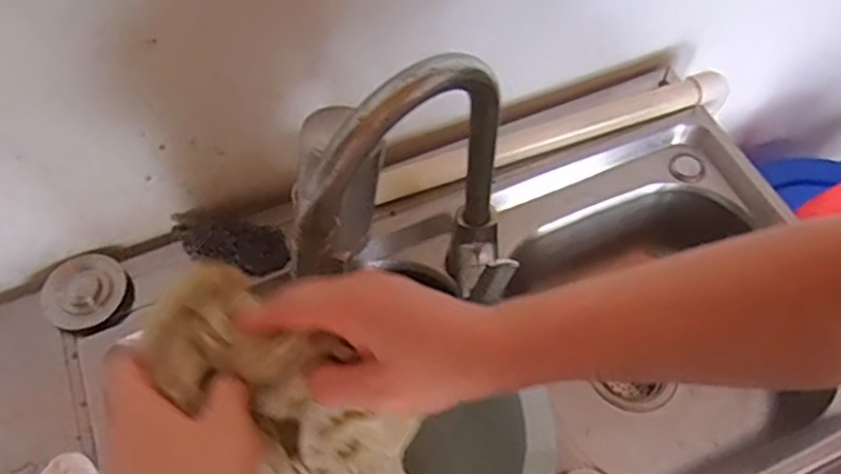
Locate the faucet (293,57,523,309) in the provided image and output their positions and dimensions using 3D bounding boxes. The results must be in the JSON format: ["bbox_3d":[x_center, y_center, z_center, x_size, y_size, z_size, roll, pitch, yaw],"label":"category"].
[{"bbox_3d":[-0.006,-0.005,0.540,0.196,0.319,0.081,-25,63,-13],"label":"faucet"}]

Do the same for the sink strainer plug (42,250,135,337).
[{"bbox_3d":[-0.349,0.057,0.706,0.094,0.019,0.084,31,65,17],"label":"sink strainer plug"}]

